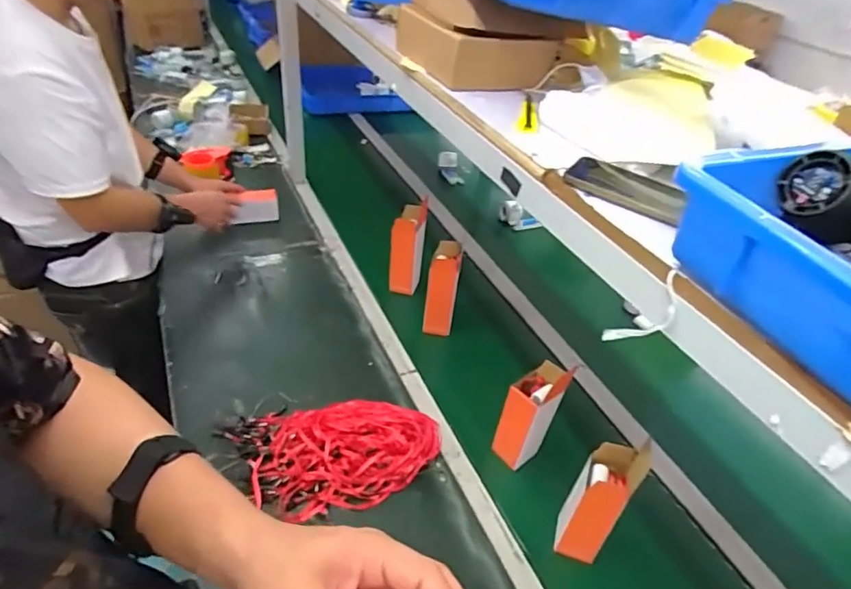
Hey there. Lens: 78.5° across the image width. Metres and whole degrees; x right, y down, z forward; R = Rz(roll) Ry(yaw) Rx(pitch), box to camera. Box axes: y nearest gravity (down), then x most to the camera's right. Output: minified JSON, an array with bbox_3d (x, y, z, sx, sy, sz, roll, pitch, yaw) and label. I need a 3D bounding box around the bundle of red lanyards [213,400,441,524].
[{"bbox_3d":[-0.134,0.263,0.873,0.325,0.048,0.210,-4,40,-13],"label":"bundle of red lanyards"}]

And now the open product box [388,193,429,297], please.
[{"bbox_3d":[-0.045,-0.093,1.206,0.075,0.230,0.080,7,39,0],"label":"open product box"}]

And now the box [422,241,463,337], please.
[{"bbox_3d":[0.029,0.002,1.102,0.070,0.220,0.058,10,39,4],"label":"box"}]

